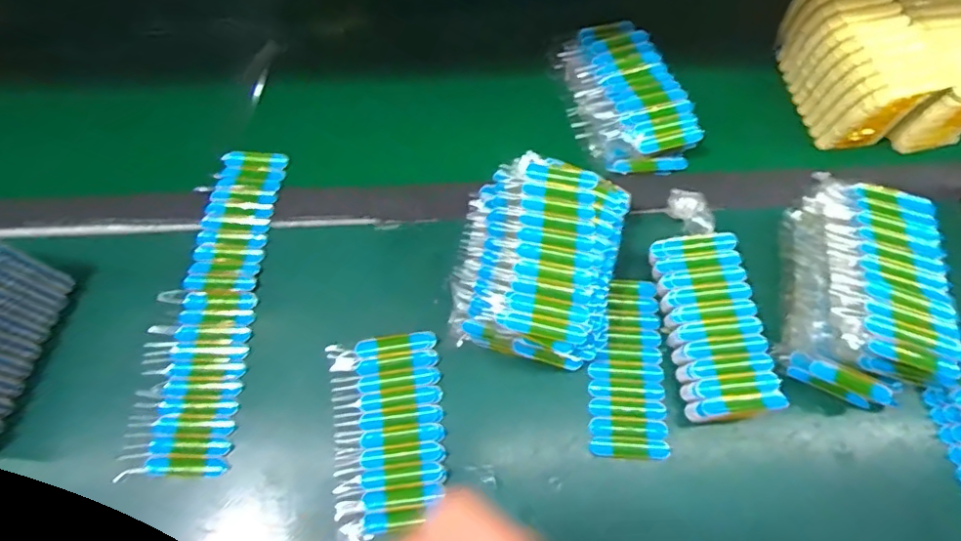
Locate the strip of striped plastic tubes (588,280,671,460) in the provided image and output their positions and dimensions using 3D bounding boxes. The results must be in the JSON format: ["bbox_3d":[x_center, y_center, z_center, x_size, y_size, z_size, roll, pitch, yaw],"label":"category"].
[{"bbox_3d":[0.125,0.080,0.466,0.061,0.007,0.153,4,64,3],"label":"strip of striped plastic tubes"}]

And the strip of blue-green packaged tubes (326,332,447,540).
[{"bbox_3d":[-0.075,0.127,0.438,0.088,0.009,0.150,-8,64,-3],"label":"strip of blue-green packaged tubes"}]

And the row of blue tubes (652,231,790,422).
[{"bbox_3d":[0.195,0.047,0.464,0.071,0.040,0.154,-5,64,-2],"label":"row of blue tubes"}]

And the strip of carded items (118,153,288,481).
[{"bbox_3d":[-0.238,0.022,0.484,0.082,0.014,0.300,0,64,1],"label":"strip of carded items"}]

